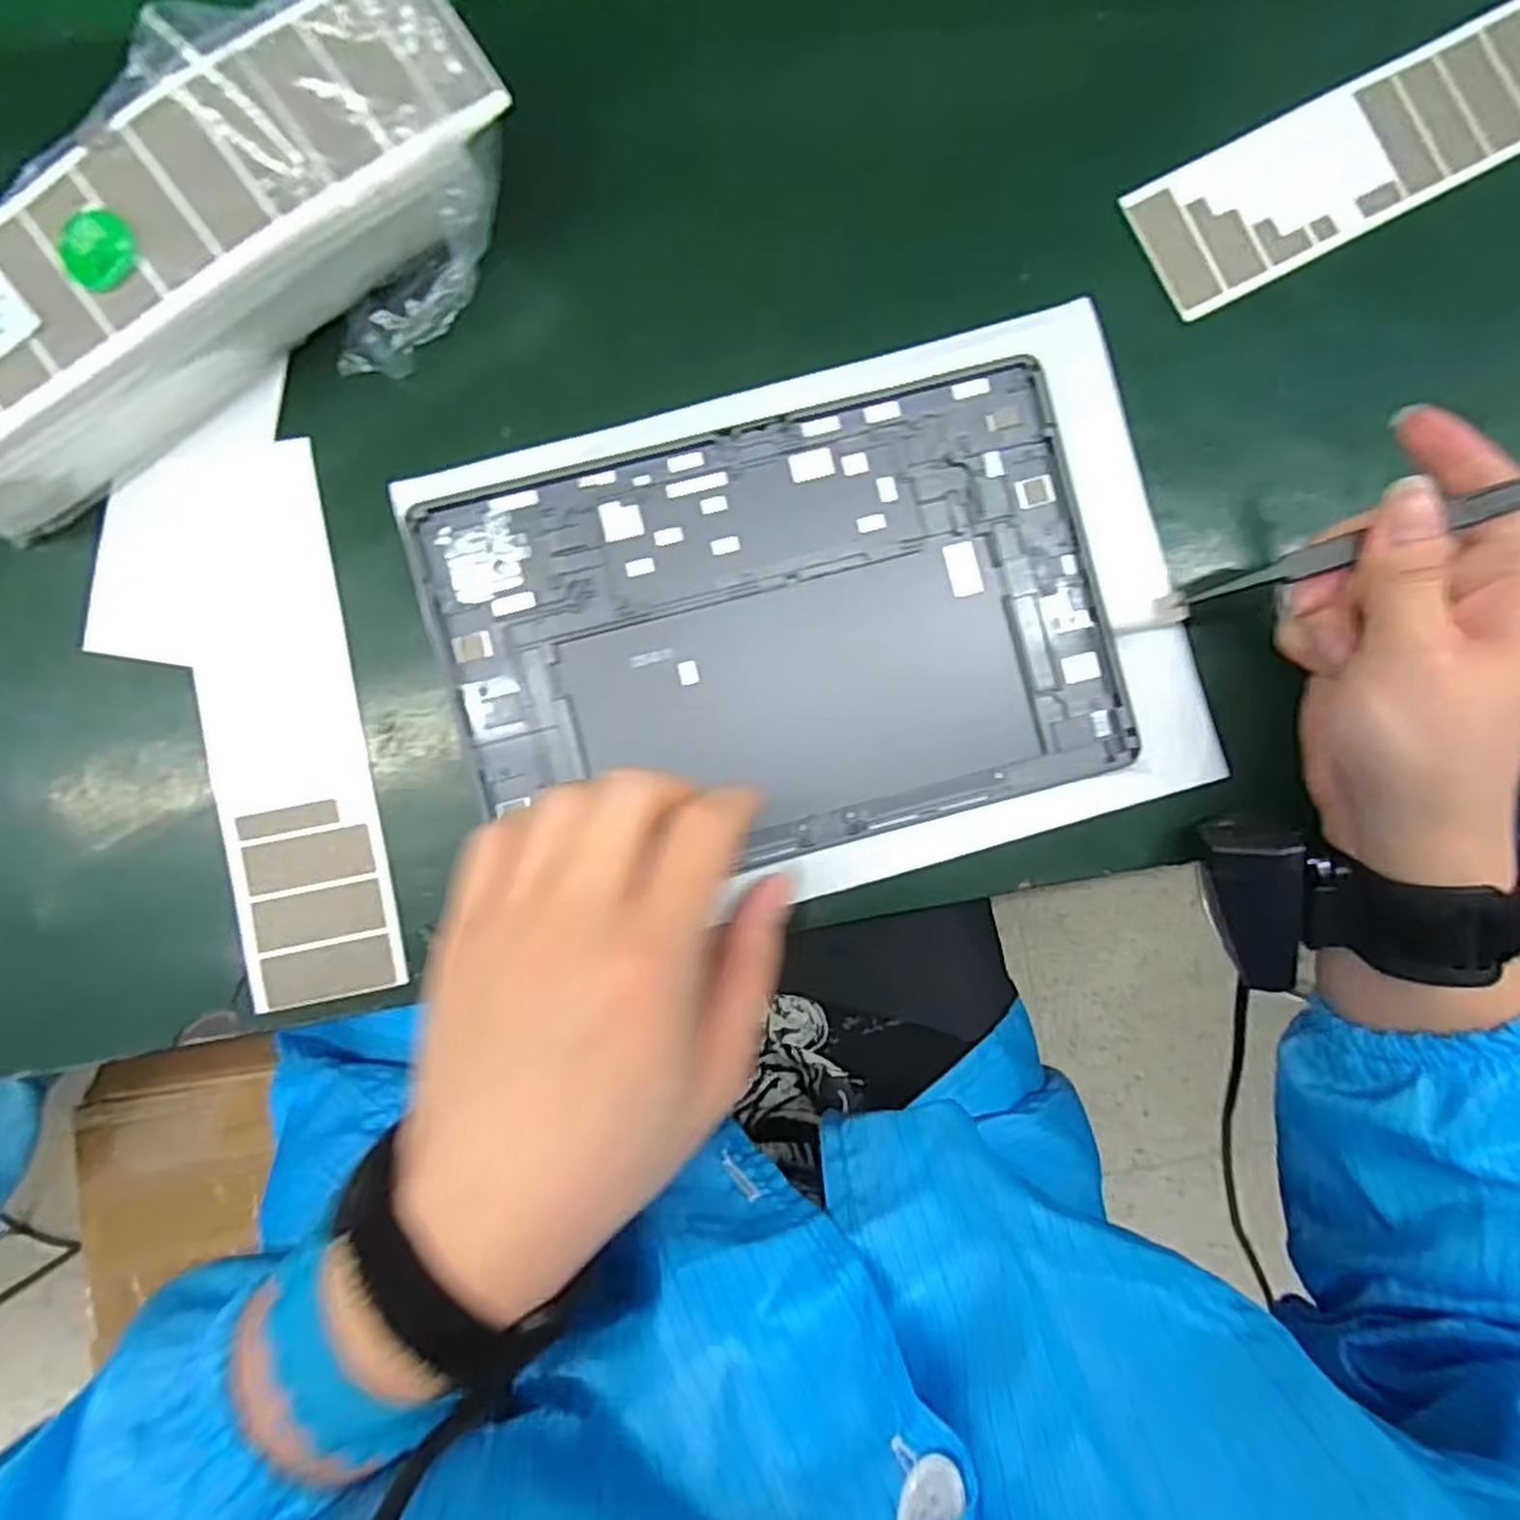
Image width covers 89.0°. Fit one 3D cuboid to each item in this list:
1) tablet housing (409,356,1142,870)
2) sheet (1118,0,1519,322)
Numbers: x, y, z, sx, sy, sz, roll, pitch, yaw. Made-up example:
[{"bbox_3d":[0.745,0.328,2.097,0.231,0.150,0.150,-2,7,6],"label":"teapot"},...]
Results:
[{"bbox_3d":[0.008,-0.049,0.305,0.249,0.010,0.164,-14,90,-2],"label":"tablet housing"},{"bbox_3d":[0.257,-0.256,0.324,0.212,0.004,0.059,-28,91,-2],"label":"sheet"}]

